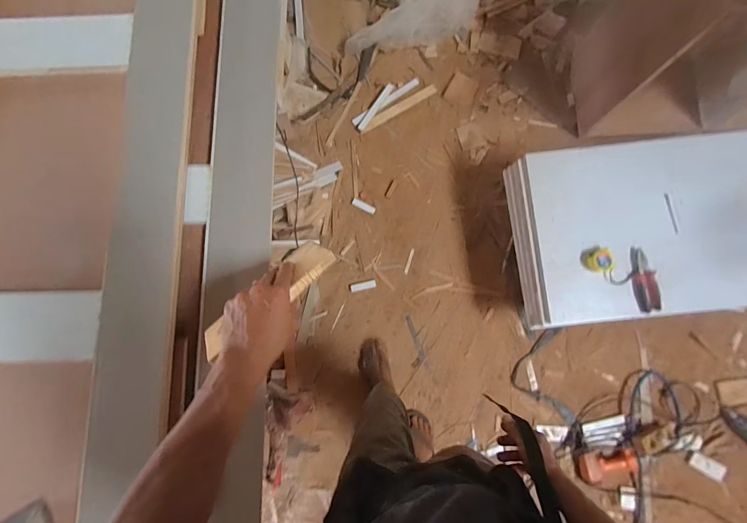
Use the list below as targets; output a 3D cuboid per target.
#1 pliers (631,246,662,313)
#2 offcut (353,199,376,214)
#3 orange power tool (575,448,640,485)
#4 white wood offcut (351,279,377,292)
[{"bbox_3d":[0.827,0.055,1.038,0.061,0.021,0.194,-6,80,0],"label":"pliers"},{"bbox_3d":[-0.039,-0.227,1.400,0.099,0.007,0.034,27,82,6],"label":"offcut"},{"bbox_3d":[0.837,0.726,1.207,0.206,0.060,0.086,-13,81,0],"label":"orange power tool"},{"bbox_3d":[-0.040,0.098,1.365,0.102,0.007,0.031,-14,80,-1],"label":"white wood offcut"}]

